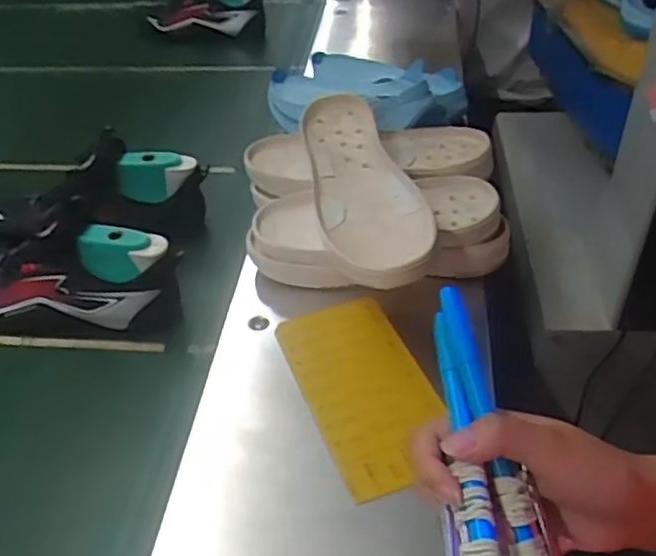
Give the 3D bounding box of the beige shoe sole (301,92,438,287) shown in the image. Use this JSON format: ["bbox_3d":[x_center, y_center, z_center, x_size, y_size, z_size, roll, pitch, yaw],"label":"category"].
[{"bbox_3d":[0.034,-0.090,0.629,0.098,0.045,0.255,-8,41,-3],"label":"beige shoe sole"}]

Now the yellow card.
[{"bbox_3d":[0.029,0.087,0.546,0.094,0.006,0.186,-20,46,-12],"label":"yellow card"}]

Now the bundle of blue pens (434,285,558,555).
[{"bbox_3d":[0.074,0.080,0.309,0.057,0.045,0.168,-5,62,-2],"label":"bundle of blue pens"}]

